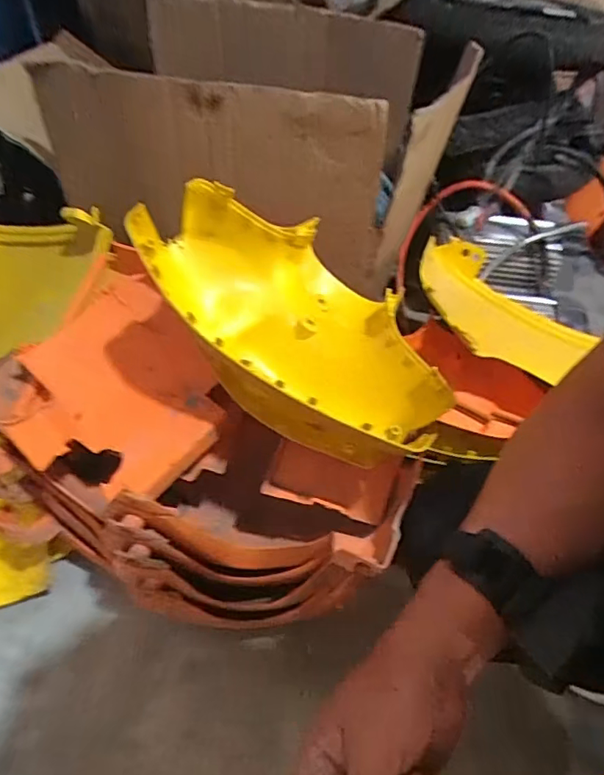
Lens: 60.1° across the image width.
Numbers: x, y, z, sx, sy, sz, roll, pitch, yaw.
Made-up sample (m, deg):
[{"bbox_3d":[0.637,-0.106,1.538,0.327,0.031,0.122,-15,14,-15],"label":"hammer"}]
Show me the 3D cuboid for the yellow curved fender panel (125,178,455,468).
[{"bbox_3d":[0.004,-0.066,0.509,0.308,0.124,0.192,41,55,2],"label":"yellow curved fender panel"}]

